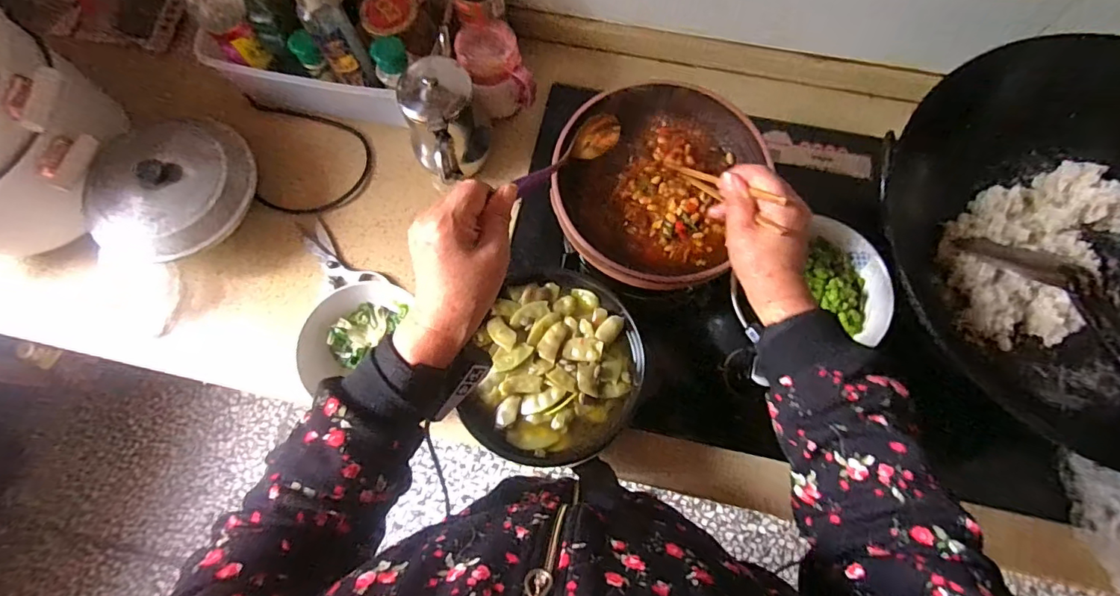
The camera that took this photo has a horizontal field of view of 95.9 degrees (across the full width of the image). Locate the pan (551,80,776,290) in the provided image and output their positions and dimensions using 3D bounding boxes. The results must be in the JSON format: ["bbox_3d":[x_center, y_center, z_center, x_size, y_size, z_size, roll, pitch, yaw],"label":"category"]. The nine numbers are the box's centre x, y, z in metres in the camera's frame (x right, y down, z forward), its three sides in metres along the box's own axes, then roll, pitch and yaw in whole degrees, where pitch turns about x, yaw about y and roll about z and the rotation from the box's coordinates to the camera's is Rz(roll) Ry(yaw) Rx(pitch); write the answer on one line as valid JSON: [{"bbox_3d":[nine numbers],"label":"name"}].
[{"bbox_3d":[0.103,-0.125,0.544,0.214,0.061,0.232,0,74,1],"label":"pan"}]

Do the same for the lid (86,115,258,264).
[{"bbox_3d":[-0.487,-0.137,0.627,0.177,0.050,0.190,0,74,1],"label":"lid"}]

